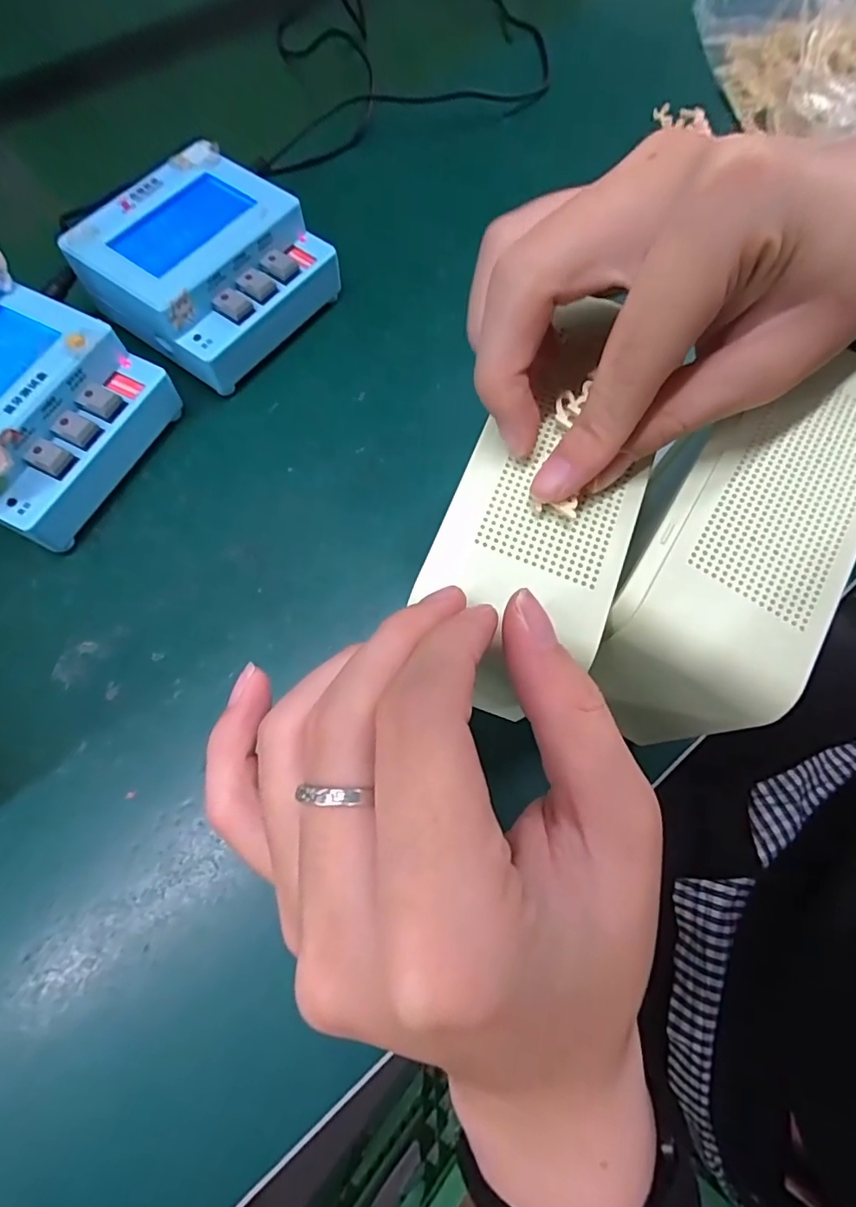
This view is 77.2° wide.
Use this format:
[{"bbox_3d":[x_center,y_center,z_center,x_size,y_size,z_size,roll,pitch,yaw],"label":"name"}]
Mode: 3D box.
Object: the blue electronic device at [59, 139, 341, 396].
[{"bbox_3d":[-0.117,-0.180,0.298,0.102,0.056,0.104,36,73,11],"label":"blue electronic device"}]

